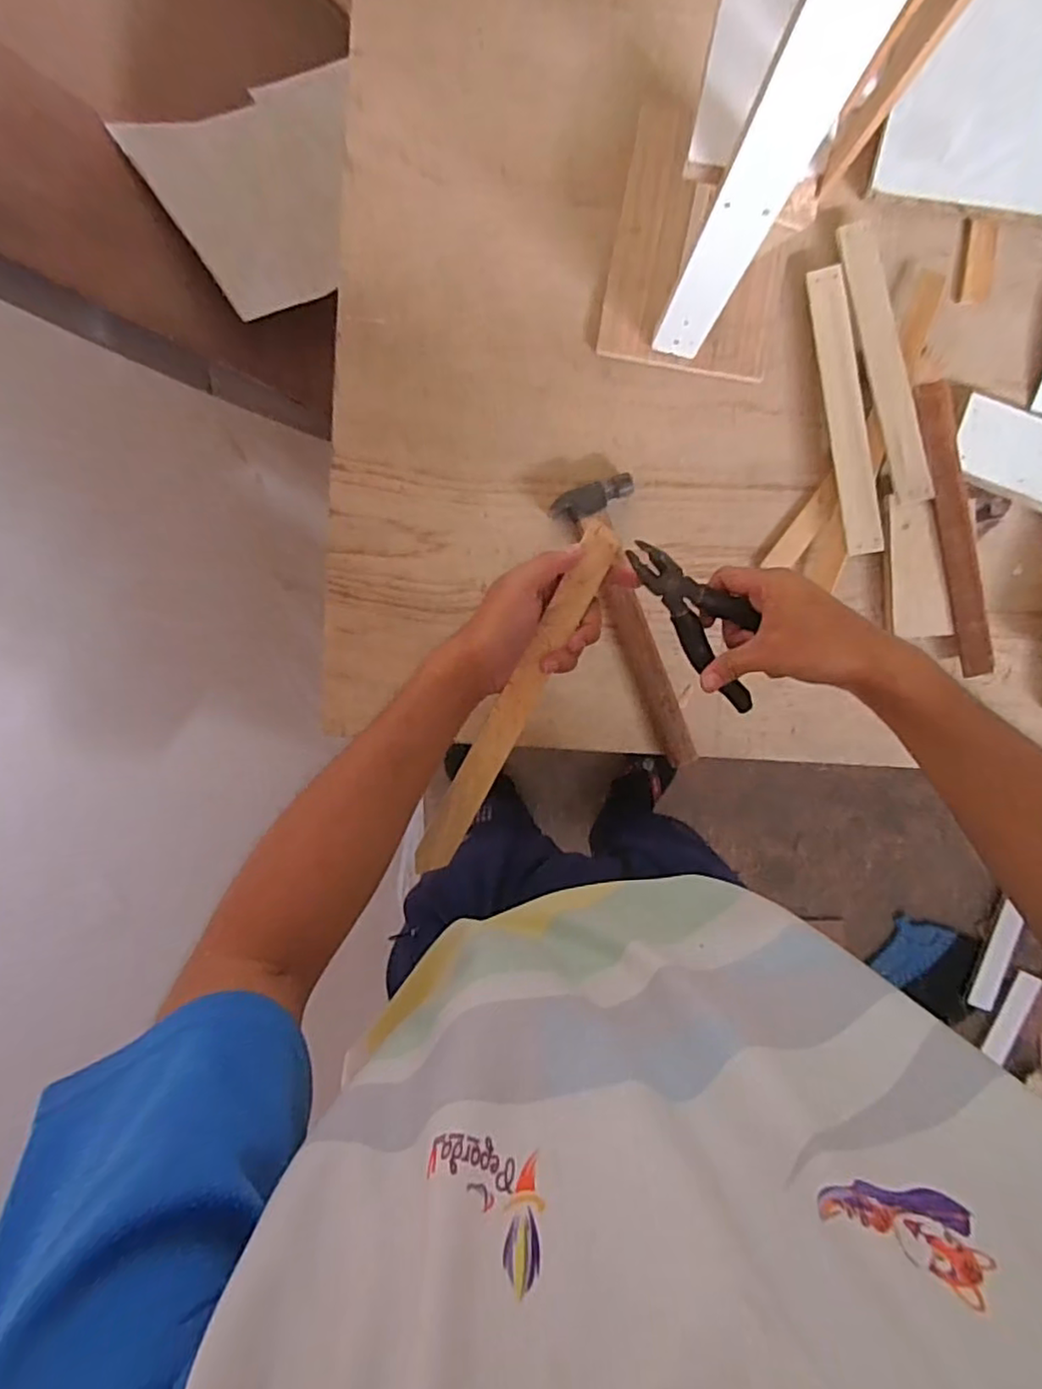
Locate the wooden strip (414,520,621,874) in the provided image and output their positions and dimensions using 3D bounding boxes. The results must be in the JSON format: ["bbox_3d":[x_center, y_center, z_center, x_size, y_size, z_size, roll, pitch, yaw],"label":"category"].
[{"bbox_3d":[-0.003,0.006,0.474,0.029,0.007,0.278,26,95,-20],"label":"wooden strip"}]

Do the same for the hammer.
[{"bbox_3d":[0.109,-0.069,0.665,0.079,0.027,0.299,-14,91,2],"label":"hammer"}]

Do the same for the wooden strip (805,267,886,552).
[{"bbox_3d":[0.329,-0.286,0.651,0.035,0.008,0.286,-9,91,16],"label":"wooden strip"}]

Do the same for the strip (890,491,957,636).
[{"bbox_3d":[0.412,-0.129,0.663,0.053,0.010,0.139,-4,100,22],"label":"strip"}]

